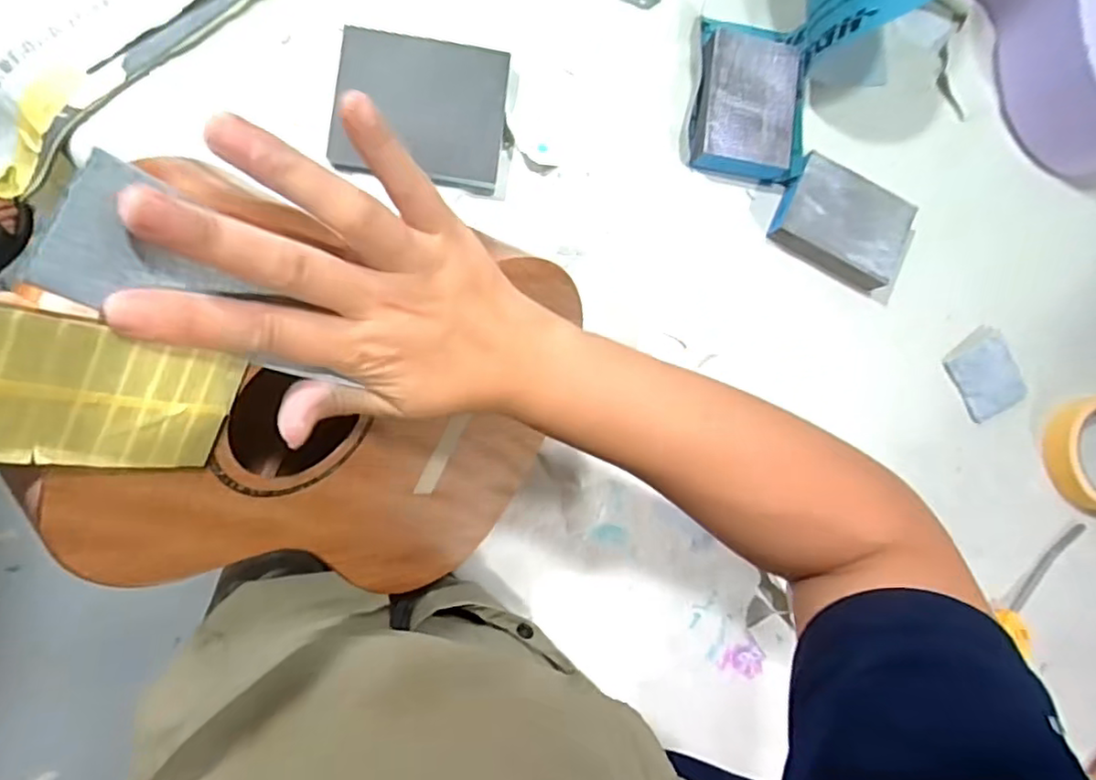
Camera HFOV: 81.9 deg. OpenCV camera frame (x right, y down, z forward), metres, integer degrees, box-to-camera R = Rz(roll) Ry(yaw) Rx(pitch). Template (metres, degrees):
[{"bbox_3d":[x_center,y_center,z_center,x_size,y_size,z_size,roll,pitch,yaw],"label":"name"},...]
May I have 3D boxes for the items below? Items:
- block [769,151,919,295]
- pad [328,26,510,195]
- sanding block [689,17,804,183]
[{"bbox_3d":[0.232,-0.130,0.500,0.101,0.032,0.077,29,83,-7],"label":"block"},{"bbox_3d":[-0.092,-0.202,0.455,0.119,0.019,0.096,8,86,-9],"label":"pad"},{"bbox_3d":[0.159,-0.228,0.493,0.085,0.026,0.120,7,87,-9],"label":"sanding block"}]

